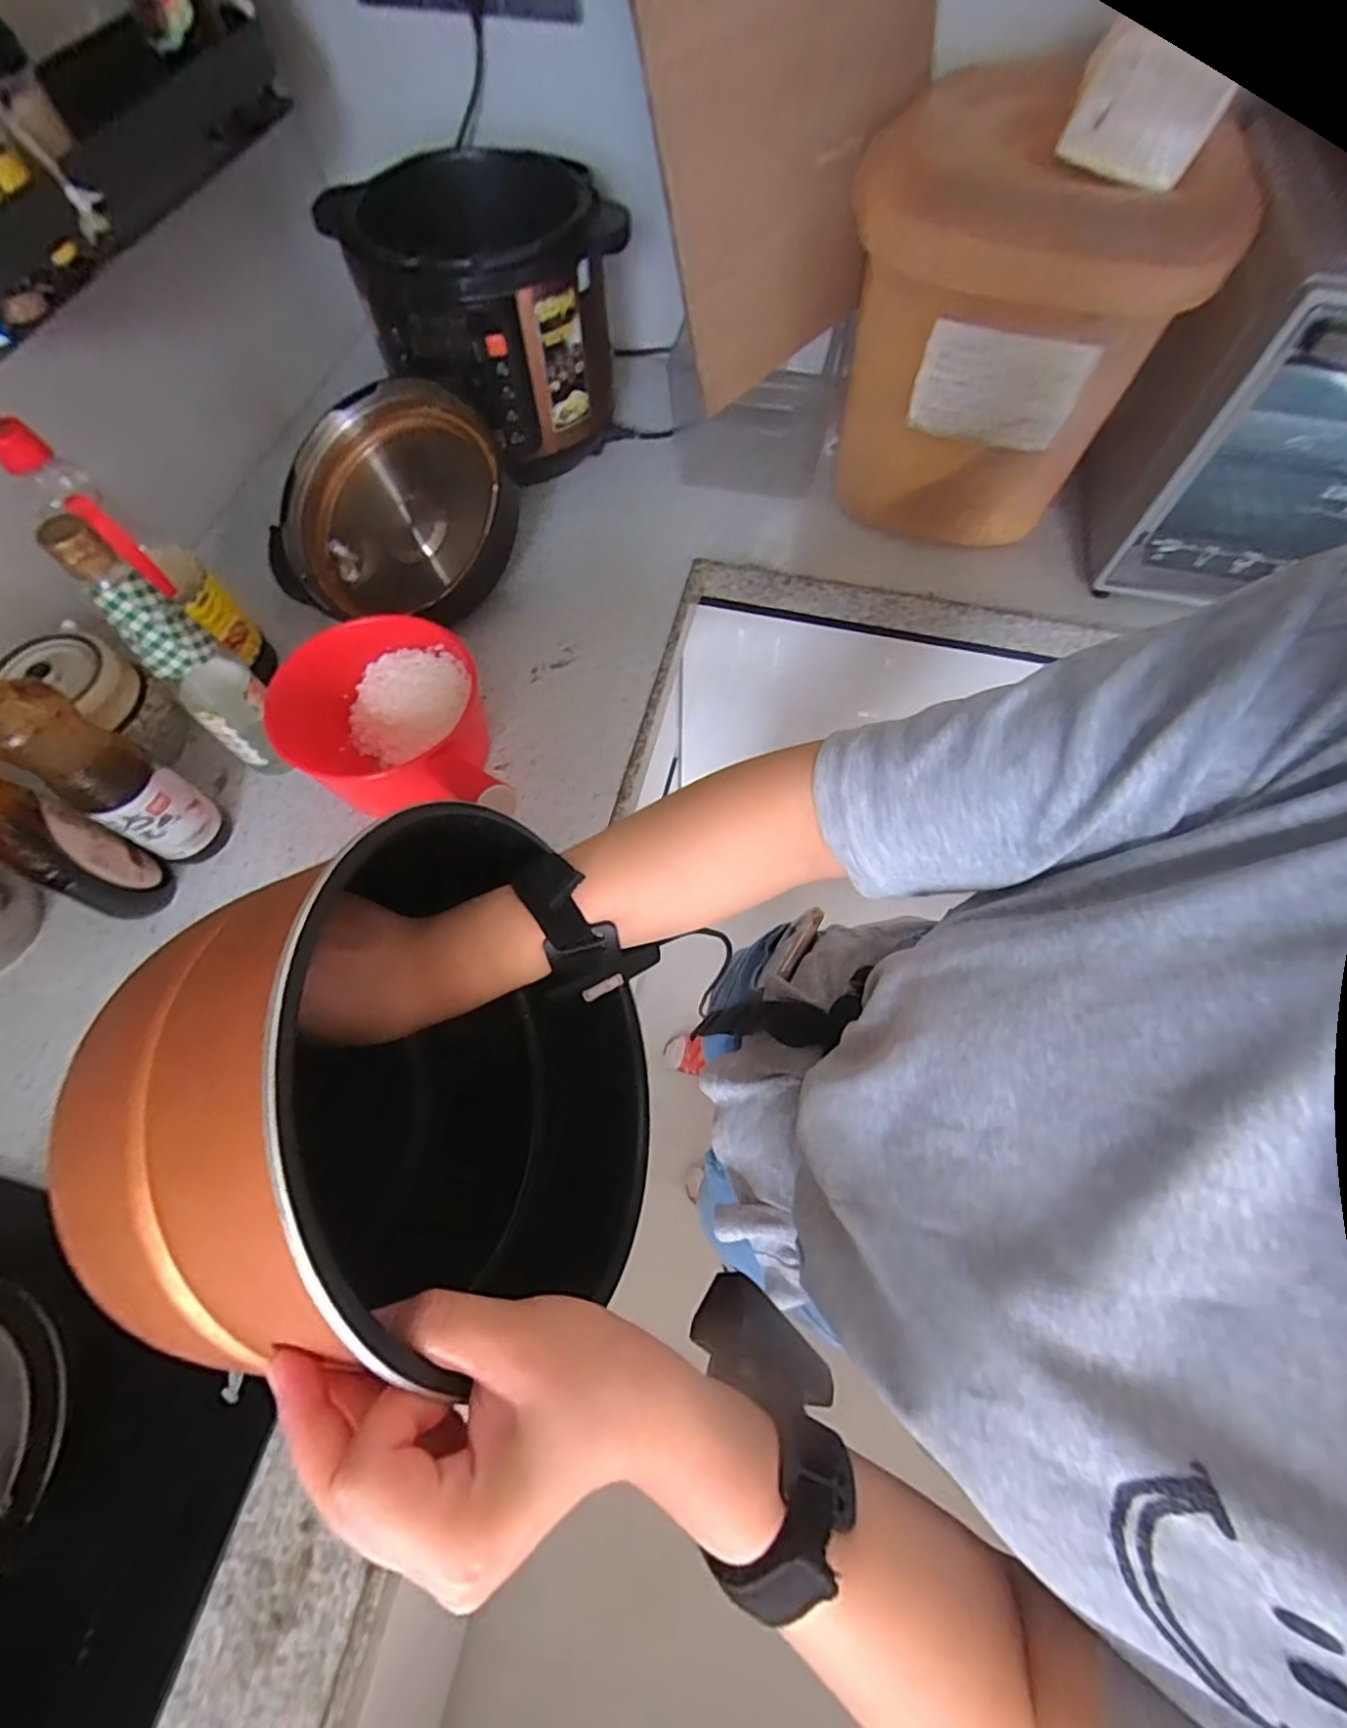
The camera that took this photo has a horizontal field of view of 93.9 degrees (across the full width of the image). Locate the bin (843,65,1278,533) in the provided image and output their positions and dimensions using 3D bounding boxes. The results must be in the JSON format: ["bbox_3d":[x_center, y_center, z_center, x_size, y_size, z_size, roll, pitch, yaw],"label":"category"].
[{"bbox_3d":[0.295,-0.504,0.619,0.265,0.286,0.239,3,67,2],"label":"bin"}]

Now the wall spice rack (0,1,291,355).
[{"bbox_3d":[-0.490,-0.592,0.534,0.110,0.080,0.503,17,69,8],"label":"wall spice rack"}]

